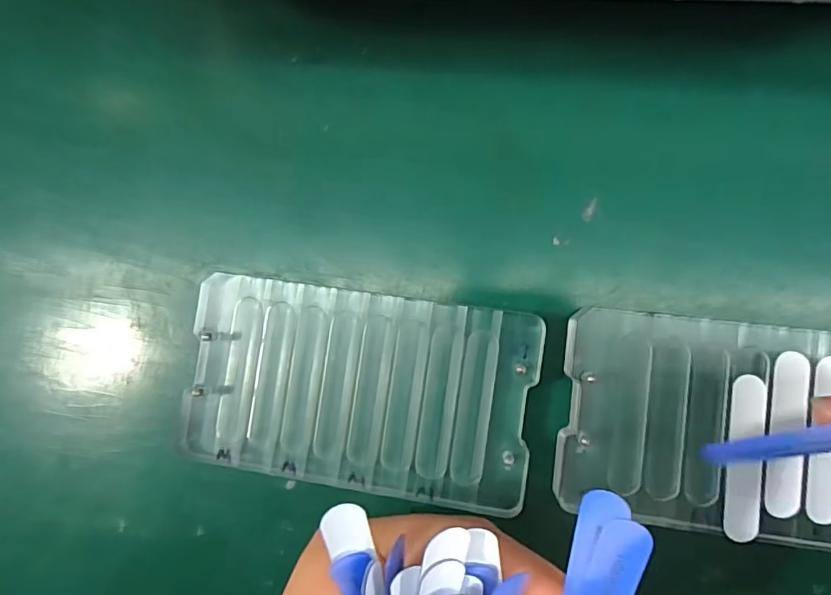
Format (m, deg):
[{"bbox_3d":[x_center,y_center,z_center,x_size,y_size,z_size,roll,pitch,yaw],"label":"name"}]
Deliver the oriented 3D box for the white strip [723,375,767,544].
[{"bbox_3d":[0.105,0.051,0.163,0.011,0.004,0.051,5,87,7],"label":"white strip"}]

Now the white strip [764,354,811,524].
[{"bbox_3d":[0.116,0.043,0.162,0.008,0.004,0.052,4,87,7],"label":"white strip"}]

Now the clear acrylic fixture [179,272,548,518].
[{"bbox_3d":[-0.021,0.032,0.185,0.122,0.012,0.067,8,87,7],"label":"clear acrylic fixture"}]

